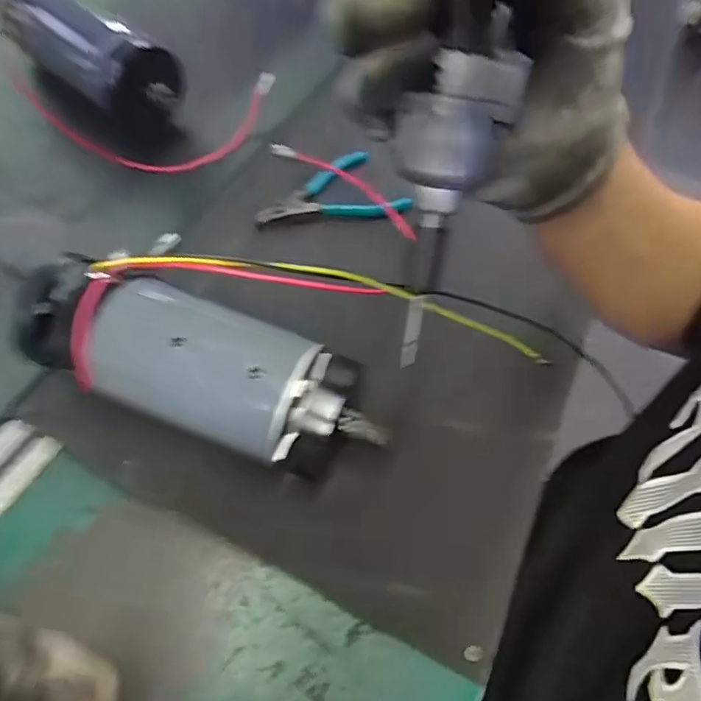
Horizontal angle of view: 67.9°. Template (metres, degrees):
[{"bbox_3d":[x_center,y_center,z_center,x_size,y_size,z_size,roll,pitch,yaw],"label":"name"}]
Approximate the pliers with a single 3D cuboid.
[{"bbox_3d":[-0.016,-0.145,0.467,0.136,0.025,0.062,-6,58,-8],"label":"pliers"}]

